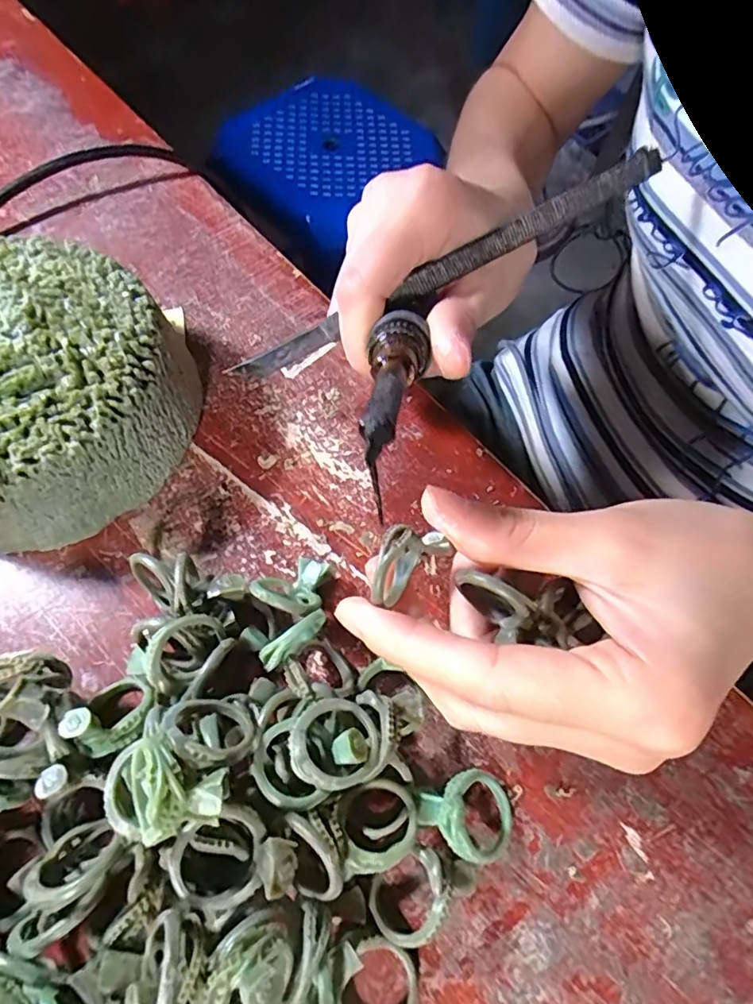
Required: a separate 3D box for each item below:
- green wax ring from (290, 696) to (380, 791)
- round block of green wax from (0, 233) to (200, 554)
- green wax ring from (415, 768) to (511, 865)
[{"bbox_3d":[-0.012,0.066,0.148,0.024,0.004,0.023,11,48,-13],"label":"green wax ring"},{"bbox_3d":[-0.120,-0.039,0.191,0.096,0.046,0.095,1,65,-3],"label":"round block of green wax"},{"bbox_3d":[0.027,0.088,0.156,0.027,0.016,0.022,33,67,12],"label":"green wax ring"}]

